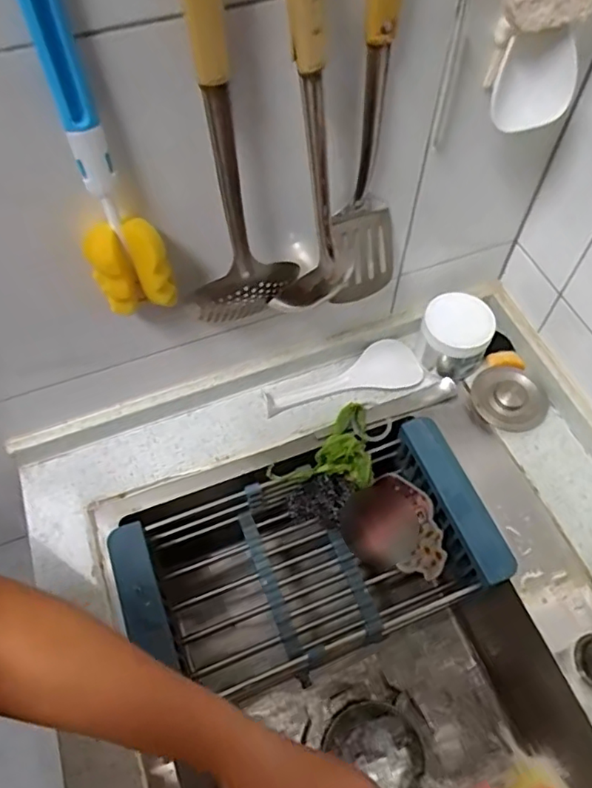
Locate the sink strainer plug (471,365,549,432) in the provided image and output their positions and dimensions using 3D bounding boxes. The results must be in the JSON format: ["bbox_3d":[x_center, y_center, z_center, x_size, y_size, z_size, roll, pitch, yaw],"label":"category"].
[{"bbox_3d":[0.249,0.001,0.666,0.083,0.023,0.083,0,59,0],"label":"sink strainer plug"}]

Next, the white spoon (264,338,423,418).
[{"bbox_3d":[0.054,-0.015,0.674,0.185,0.022,0.059,-16,60,-10],"label":"white spoon"}]

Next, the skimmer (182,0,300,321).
[{"bbox_3d":[-0.046,-0.157,0.389,0.053,0.334,0.080,36,65,20],"label":"skimmer"}]

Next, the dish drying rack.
[{"bbox_3d":[0.012,0.181,0.623,0.380,0.088,0.194,-19,61,-11],"label":"dish drying rack"}]

